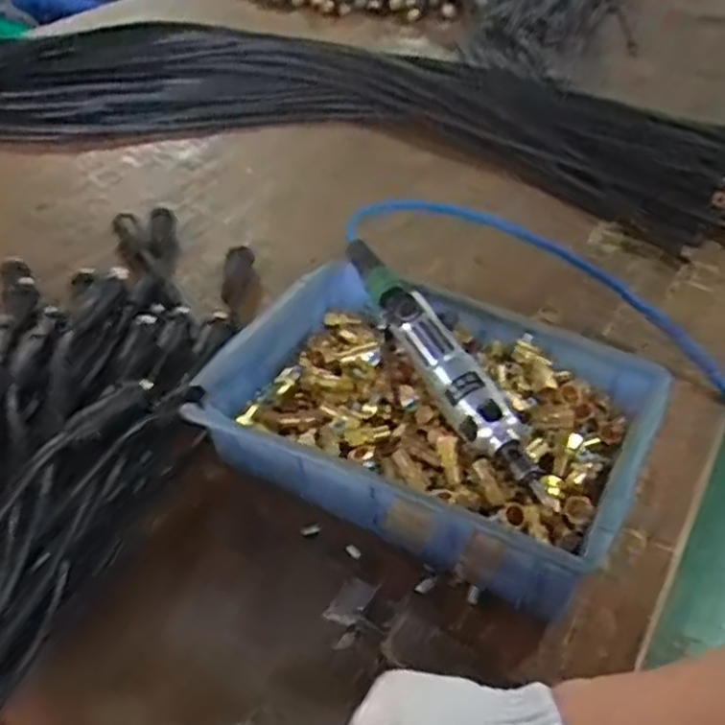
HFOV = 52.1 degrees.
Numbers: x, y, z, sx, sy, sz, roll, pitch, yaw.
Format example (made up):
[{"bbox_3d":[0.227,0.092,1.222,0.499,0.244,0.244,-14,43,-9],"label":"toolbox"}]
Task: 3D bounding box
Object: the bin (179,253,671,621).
[{"bbox_3d":[0.046,0.044,0.561,0.299,0.102,0.211,22,45,20],"label":"bin"}]

